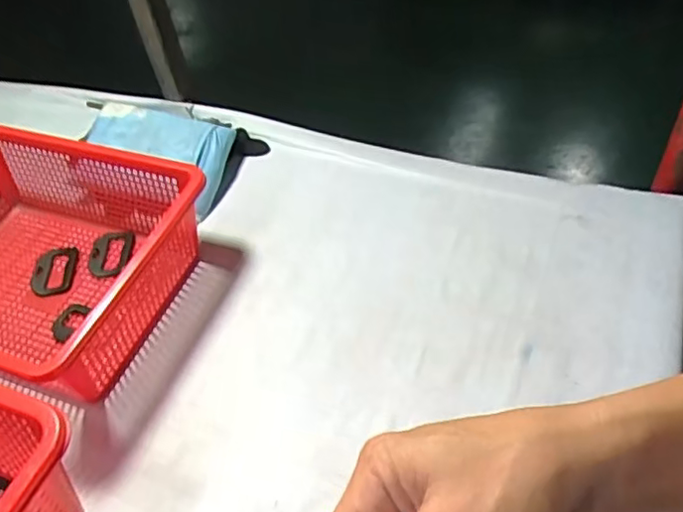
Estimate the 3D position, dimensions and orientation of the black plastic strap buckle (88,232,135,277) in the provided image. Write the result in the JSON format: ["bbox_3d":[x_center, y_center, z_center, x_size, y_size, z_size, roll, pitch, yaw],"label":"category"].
[{"bbox_3d":[-0.240,-0.004,0.643,0.042,0.010,0.053,4,50,9],"label":"black plastic strap buckle"}]

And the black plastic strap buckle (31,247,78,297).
[{"bbox_3d":[-0.292,0.015,0.639,0.040,0.006,0.058,-6,49,1],"label":"black plastic strap buckle"}]

